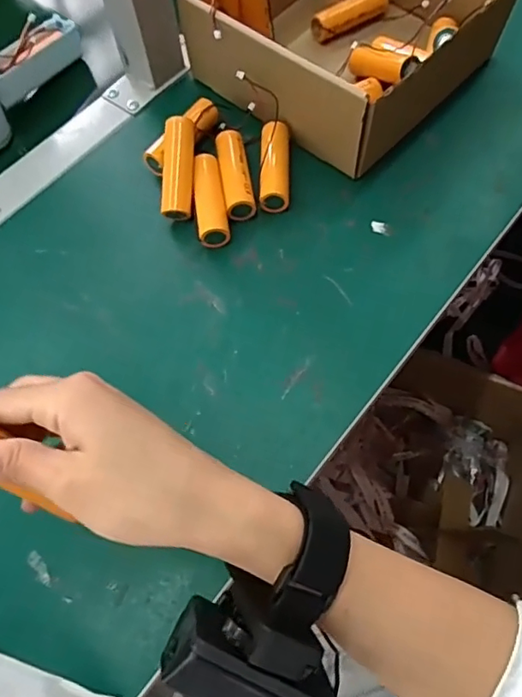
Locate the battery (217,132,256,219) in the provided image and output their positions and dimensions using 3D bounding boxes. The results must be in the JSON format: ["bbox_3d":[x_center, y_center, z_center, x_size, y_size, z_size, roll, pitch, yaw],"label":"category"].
[{"bbox_3d":[-0.019,-0.132,0.407,0.021,0.020,0.076,-9,65,-2],"label":"battery"}]

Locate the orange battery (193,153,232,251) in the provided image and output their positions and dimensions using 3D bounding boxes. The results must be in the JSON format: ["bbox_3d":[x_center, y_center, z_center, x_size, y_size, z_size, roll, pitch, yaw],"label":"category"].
[{"bbox_3d":[-0.038,-0.110,0.397,0.023,0.020,0.076,-9,65,-3],"label":"orange battery"}]

